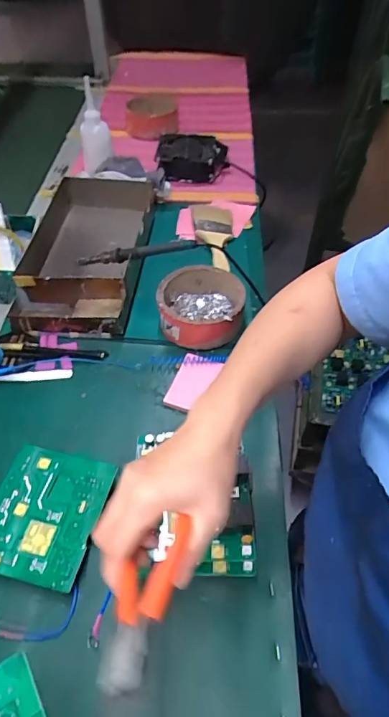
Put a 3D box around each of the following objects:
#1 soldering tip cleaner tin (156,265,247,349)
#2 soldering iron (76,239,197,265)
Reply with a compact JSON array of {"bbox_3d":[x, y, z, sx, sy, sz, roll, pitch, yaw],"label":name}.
[{"bbox_3d":[0.011,-0.074,0.648,0.120,0.058,0.112,0,49,0],"label":"soldering tip cleaner tin"},{"bbox_3d":[-0.092,-0.155,0.667,0.191,0.025,0.019,-4,47,20],"label":"soldering iron"}]

